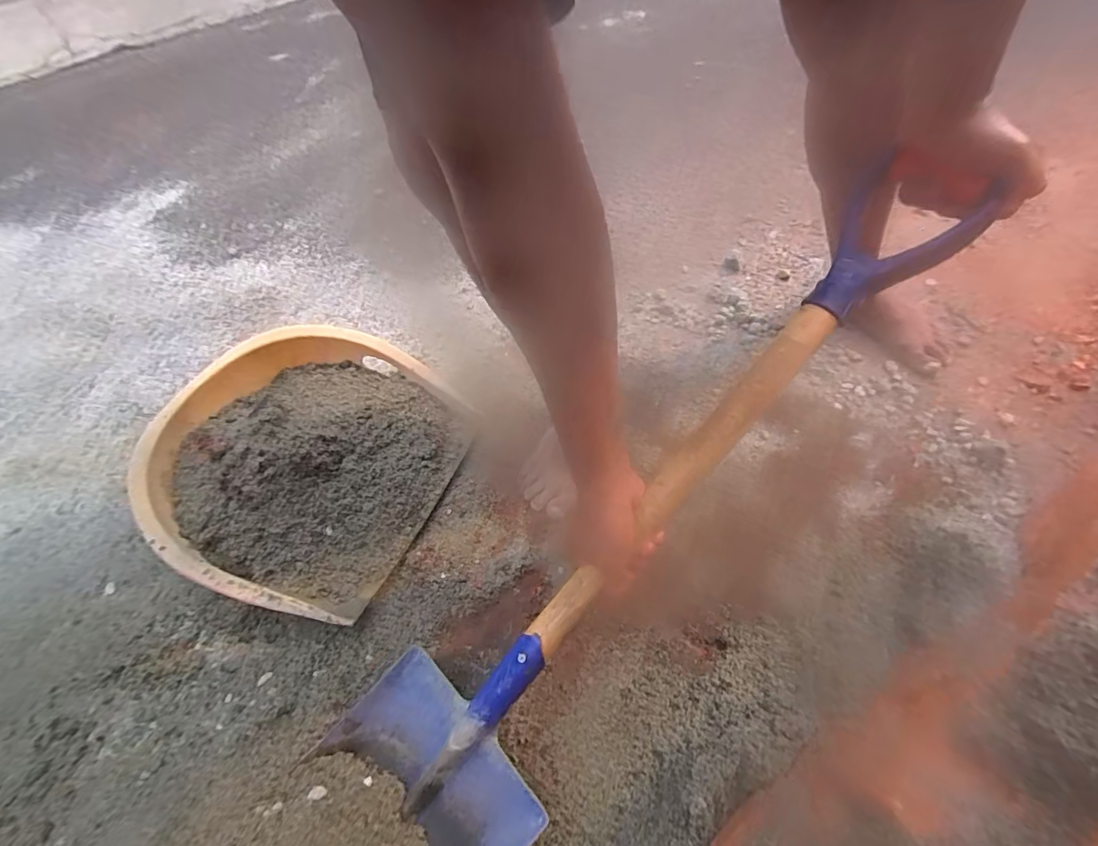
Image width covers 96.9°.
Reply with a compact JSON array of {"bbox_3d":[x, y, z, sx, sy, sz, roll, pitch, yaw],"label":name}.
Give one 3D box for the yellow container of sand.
[{"bbox_3d":[-0.356,0.036,0.743,0.369,0.162,0.431,15,58,20],"label":"yellow container of sand"}]

